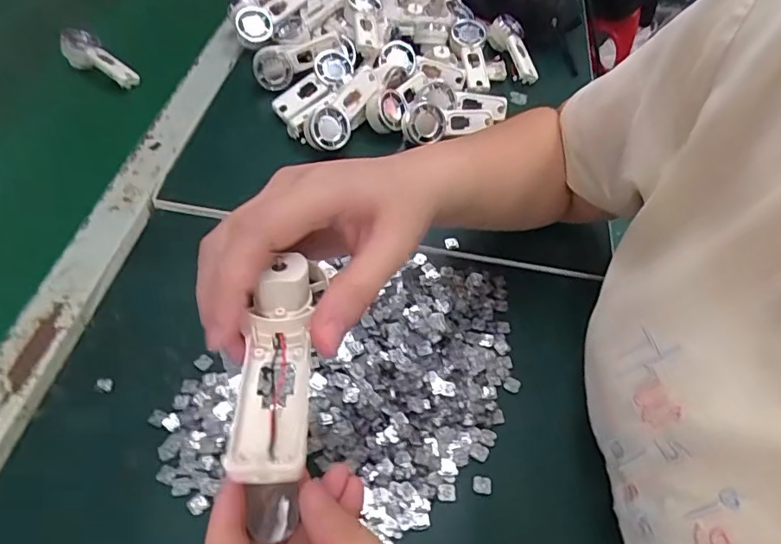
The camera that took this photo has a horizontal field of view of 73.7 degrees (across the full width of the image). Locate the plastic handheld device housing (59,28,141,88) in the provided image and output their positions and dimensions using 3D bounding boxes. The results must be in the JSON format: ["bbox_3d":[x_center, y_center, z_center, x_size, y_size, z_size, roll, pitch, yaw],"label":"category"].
[{"bbox_3d":[-0.312,-0.229,0.557,0.089,0.039,0.037,36,59,20],"label":"plastic handheld device housing"}]

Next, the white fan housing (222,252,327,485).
[{"bbox_3d":[-0.041,0.032,0.190,0.027,0.023,0.087,2,52,-3],"label":"white fan housing"}]

